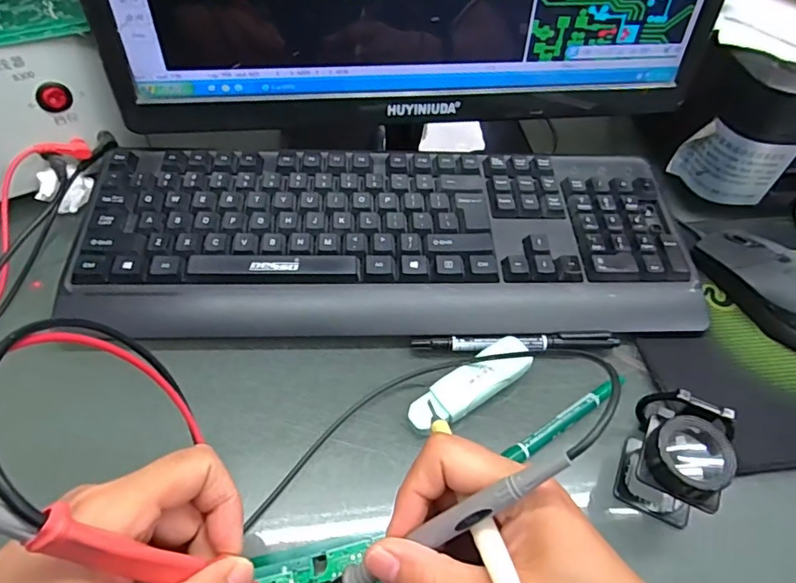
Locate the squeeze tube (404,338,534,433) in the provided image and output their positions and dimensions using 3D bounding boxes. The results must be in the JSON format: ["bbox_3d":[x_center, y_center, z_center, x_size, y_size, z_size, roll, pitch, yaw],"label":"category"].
[{"bbox_3d":[0.045,0.059,0.326,0.086,0.018,0.025,-26,58,-23],"label":"squeeze tube"}]

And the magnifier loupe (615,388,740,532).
[{"bbox_3d":[0.153,0.093,0.287,0.050,0.059,0.057,20,53,12],"label":"magnifier loupe"}]

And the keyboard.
[{"bbox_3d":[-0.004,-0.039,0.387,0.437,0.034,0.161,-1,54,-5],"label":"keyboard"}]

